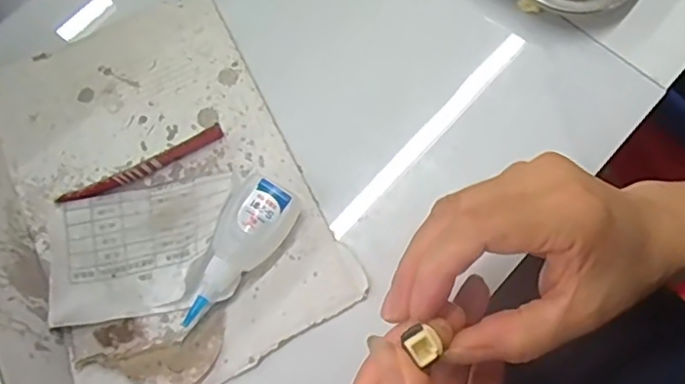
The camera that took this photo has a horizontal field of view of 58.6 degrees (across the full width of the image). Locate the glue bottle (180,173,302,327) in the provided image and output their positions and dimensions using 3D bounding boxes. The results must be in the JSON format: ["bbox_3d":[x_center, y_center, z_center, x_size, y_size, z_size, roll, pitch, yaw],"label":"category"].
[{"bbox_3d":[-0.059,0.033,0.333,0.037,0.023,0.085,31,75,11],"label":"glue bottle"}]

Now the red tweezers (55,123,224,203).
[{"bbox_3d":[-0.116,-0.015,0.359,0.098,0.011,0.008,-28,73,-7],"label":"red tweezers"}]

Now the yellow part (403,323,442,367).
[{"bbox_3d":[0.032,0.058,0.233,0.012,0.004,0.012,-38,75,-10],"label":"yellow part"}]

